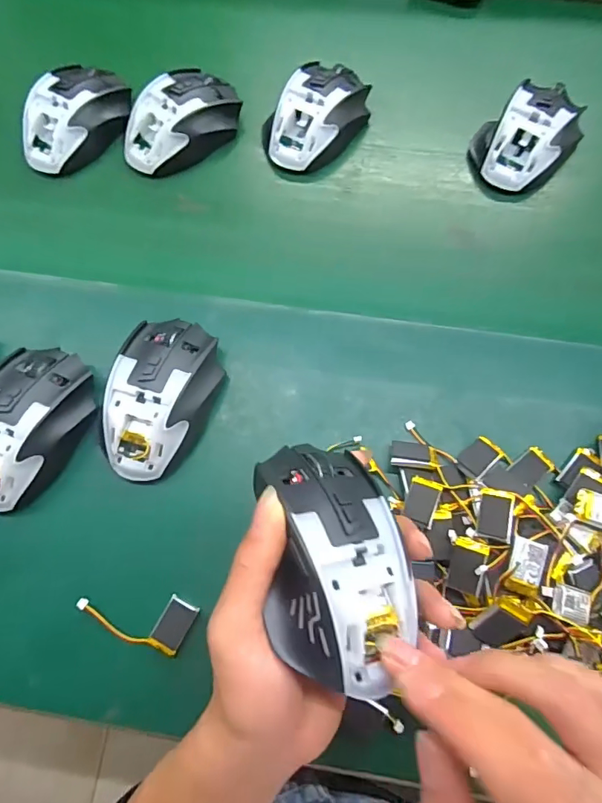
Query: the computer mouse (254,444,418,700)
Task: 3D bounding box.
[{"bbox_3d":[0.016,0.072,0.218,0.062,0.041,0.107,-8,73,-2],"label":"computer mouse"}]

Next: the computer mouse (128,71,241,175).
[{"bbox_3d":[-0.107,-0.249,0.421,0.061,0.035,0.110,39,77,13],"label":"computer mouse"}]

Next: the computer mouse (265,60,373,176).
[{"bbox_3d":[0.012,-0.254,0.421,0.071,0.035,0.103,31,75,11],"label":"computer mouse"}]

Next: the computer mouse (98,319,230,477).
[{"bbox_3d":[-0.101,-0.004,0.335,0.077,0.039,0.118,11,73,4],"label":"computer mouse"}]

